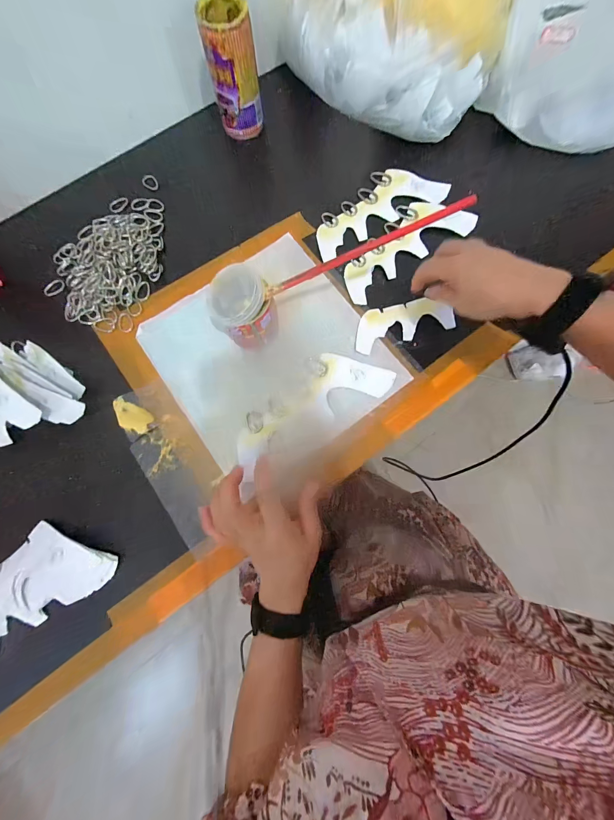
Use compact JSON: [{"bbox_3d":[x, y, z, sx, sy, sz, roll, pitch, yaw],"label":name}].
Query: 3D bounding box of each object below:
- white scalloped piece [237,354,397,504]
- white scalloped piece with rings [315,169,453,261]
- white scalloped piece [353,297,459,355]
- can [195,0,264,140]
[{"bbox_3d":[-0.001,0.002,0.367,0.224,0.006,0.078,-36,81,-6],"label":"white scalloped piece"},{"bbox_3d":[0.097,-0.296,0.433,0.207,0.014,0.087,-32,76,-5],"label":"white scalloped piece with rings"},{"bbox_3d":[0.124,-0.116,0.389,0.132,0.008,0.054,-19,77,-3],"label":"white scalloped piece"},{"bbox_3d":[-0.103,-0.467,0.413,0.068,0.116,0.068,-16,78,-2],"label":"can"}]

